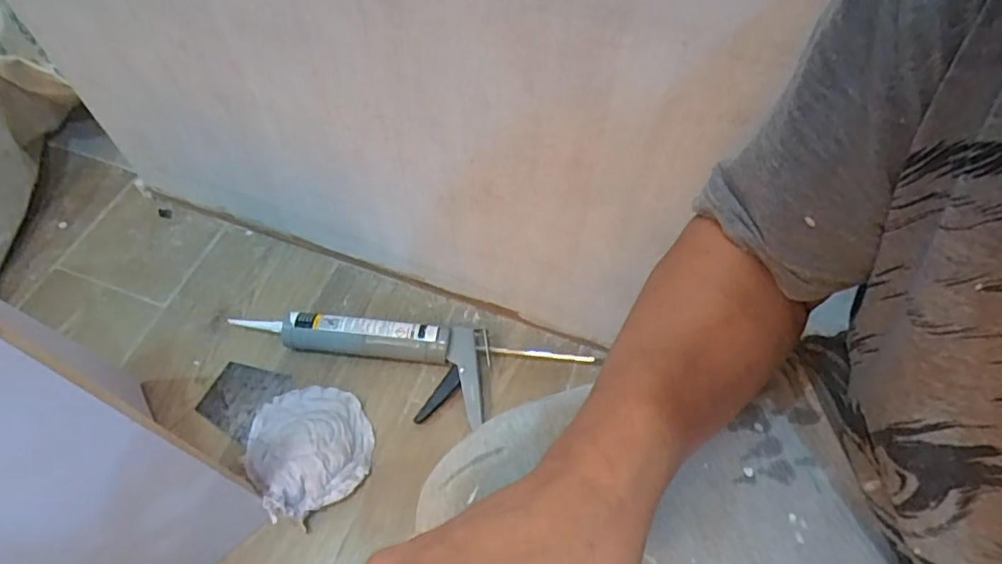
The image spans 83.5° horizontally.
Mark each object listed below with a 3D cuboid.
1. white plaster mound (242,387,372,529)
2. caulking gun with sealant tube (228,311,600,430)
[{"bbox_3d":[-0.251,0.205,0.723,0.152,0.064,0.162,1,59,-1],"label":"white plaster mound"},{"bbox_3d":[-0.125,0.117,0.782,0.487,0.057,0.126,4,59,1],"label":"caulking gun with sealant tube"}]

